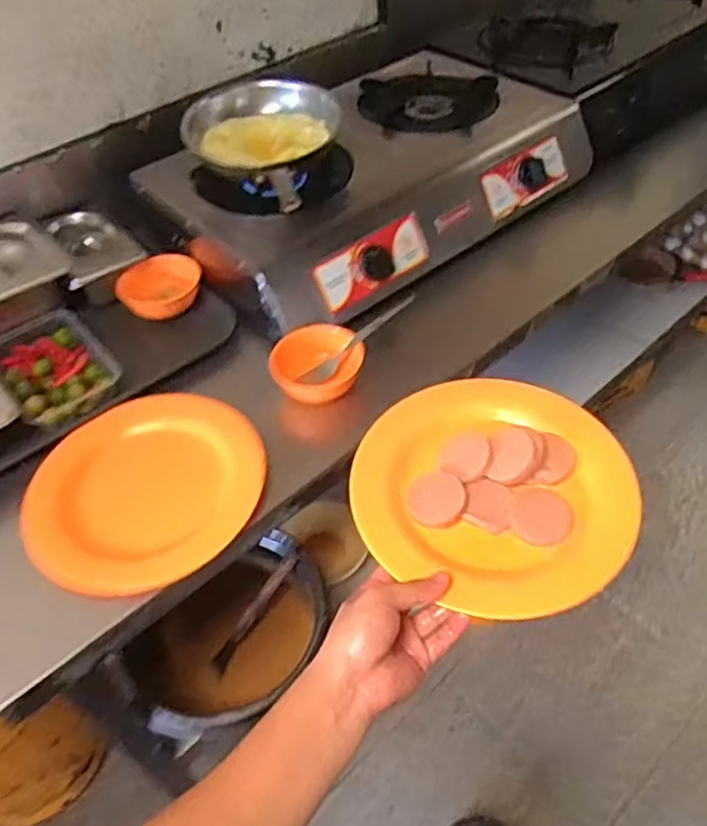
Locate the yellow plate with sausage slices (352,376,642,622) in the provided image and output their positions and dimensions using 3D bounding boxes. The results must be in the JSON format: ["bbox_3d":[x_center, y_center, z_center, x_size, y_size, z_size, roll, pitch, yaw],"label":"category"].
[{"bbox_3d":[0.122,0.064,0.588,0.233,0.044,0.204,17,55,19],"label":"yellow plate with sausage slices"}]

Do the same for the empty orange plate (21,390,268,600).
[{"bbox_3d":[-0.225,0.079,0.724,0.234,0.020,0.242,-2,48,2],"label":"empty orange plate"}]

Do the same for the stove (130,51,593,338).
[{"bbox_3d":[0.039,-0.357,0.982,0.592,0.120,0.343,-31,53,-22],"label":"stove"}]

